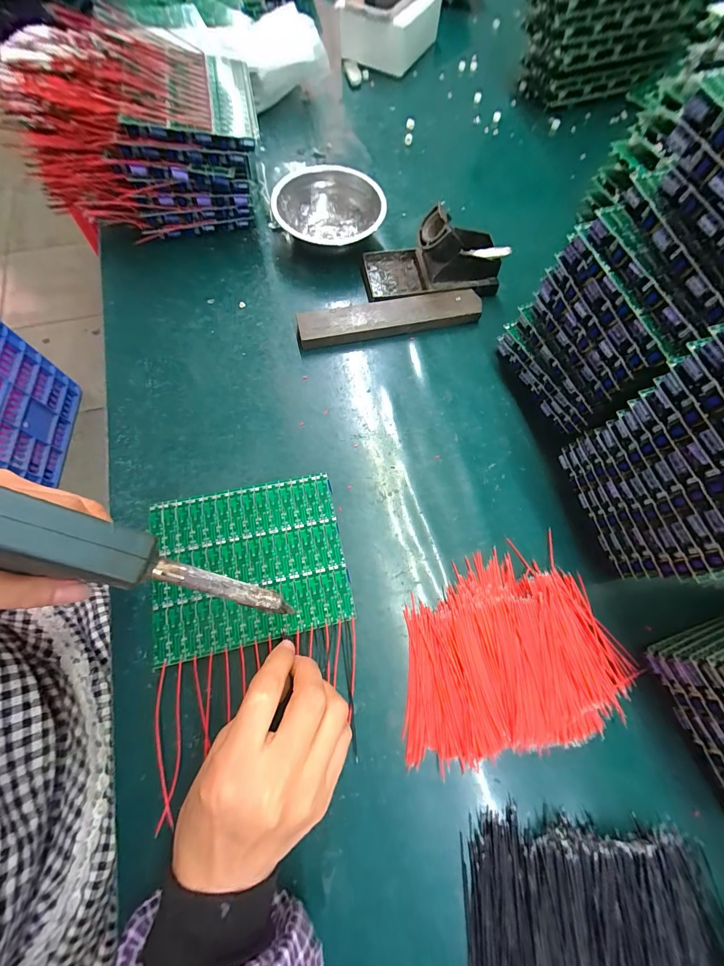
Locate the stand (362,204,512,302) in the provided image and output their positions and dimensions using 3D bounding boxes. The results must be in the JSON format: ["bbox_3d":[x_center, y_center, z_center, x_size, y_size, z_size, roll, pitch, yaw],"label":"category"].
[{"bbox_3d":[0.078,-0.253,0.380,0.153,0.064,0.074,-7,71,-5],"label":"stand"}]

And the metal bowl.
[{"bbox_3d":[-0.039,-0.323,0.414,0.123,0.046,0.123,1,71,-2],"label":"metal bowl"}]

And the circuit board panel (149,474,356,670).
[{"bbox_3d":[-0.091,0.063,0.279,0.148,0.010,0.123,-11,70,-5],"label":"circuit board panel"}]

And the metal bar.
[{"bbox_3d":[0.031,-0.180,0.374,0.198,0.021,0.036,-12,72,-6],"label":"metal bar"}]

